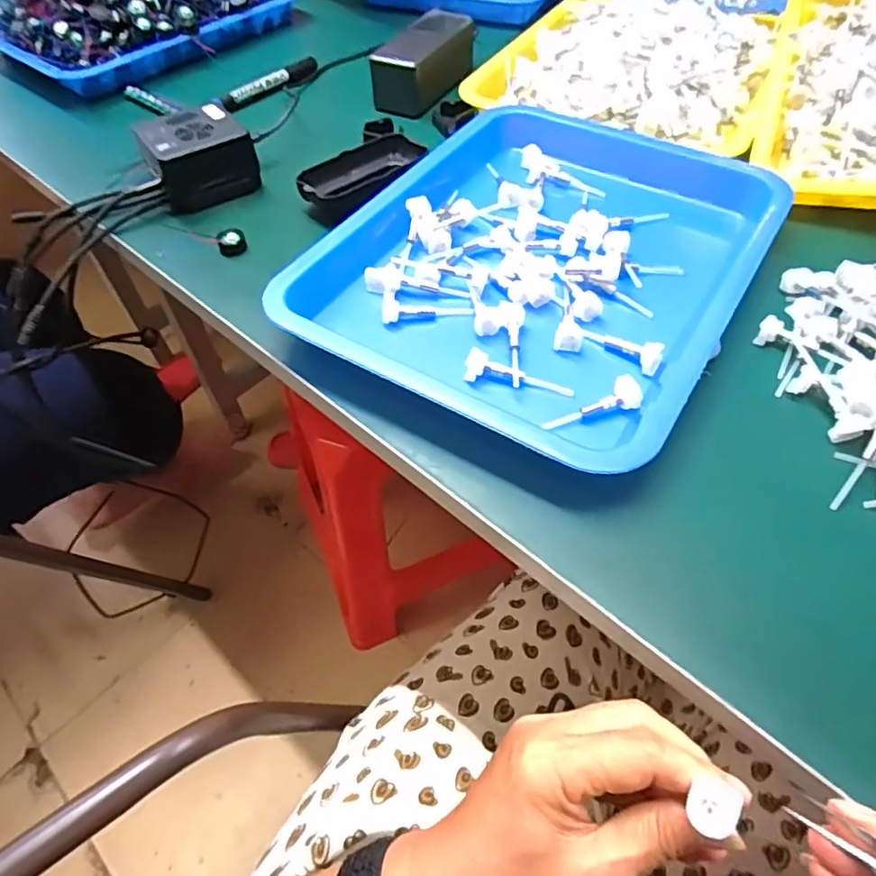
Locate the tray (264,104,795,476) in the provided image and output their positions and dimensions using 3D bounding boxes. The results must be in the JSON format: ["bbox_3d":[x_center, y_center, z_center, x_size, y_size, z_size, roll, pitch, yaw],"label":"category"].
[{"bbox_3d":[0.079,-0.136,0.429,0.265,0.032,0.333,29,60,22],"label":"tray"}]

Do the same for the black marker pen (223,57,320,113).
[{"bbox_3d":[-0.177,-0.383,0.646,0.019,0.018,0.135,33,61,24],"label":"black marker pen"}]

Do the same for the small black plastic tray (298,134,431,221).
[{"bbox_3d":[-0.066,-0.225,0.510,0.035,0.030,0.122,35,62,25],"label":"small black plastic tray"}]

